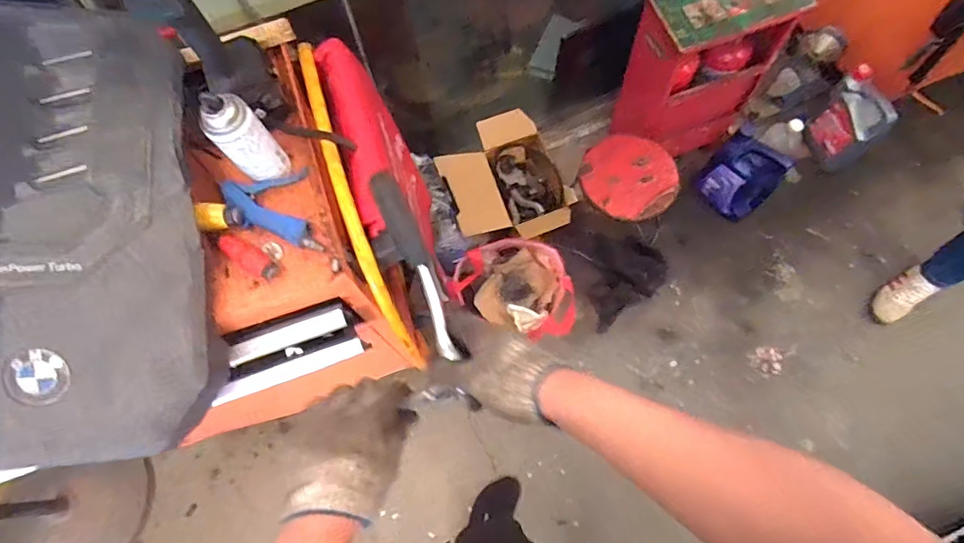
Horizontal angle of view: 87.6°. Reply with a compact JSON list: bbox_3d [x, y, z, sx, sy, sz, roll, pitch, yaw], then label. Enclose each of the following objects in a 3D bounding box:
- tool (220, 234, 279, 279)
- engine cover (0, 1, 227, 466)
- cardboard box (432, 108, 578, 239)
[{"bbox_3d":[-0.311,-0.019,0.667,0.083,0.026,0.029,34,73,-7],"label":"tool"},{"bbox_3d":[-0.624,-0.043,0.592,0.530,0.065,0.567,-5,88,-17],"label":"engine cover"},{"bbox_3d":[0.075,-0.274,1.580,0.383,0.247,0.359,-23,71,-8],"label":"cardboard box"}]

